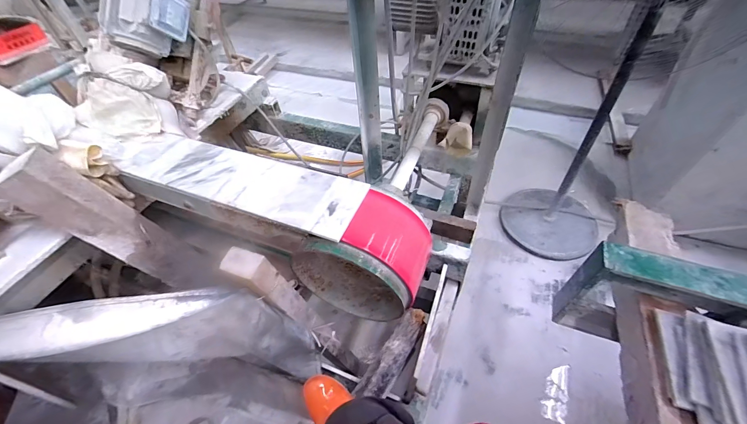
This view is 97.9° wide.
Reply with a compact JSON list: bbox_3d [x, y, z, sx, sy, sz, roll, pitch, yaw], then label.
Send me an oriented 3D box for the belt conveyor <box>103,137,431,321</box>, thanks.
[{"bbox_3d":[-0.243,0.002,0.761,0.740,0.275,0.168,23,55,6],"label":"belt conveyor"}]

